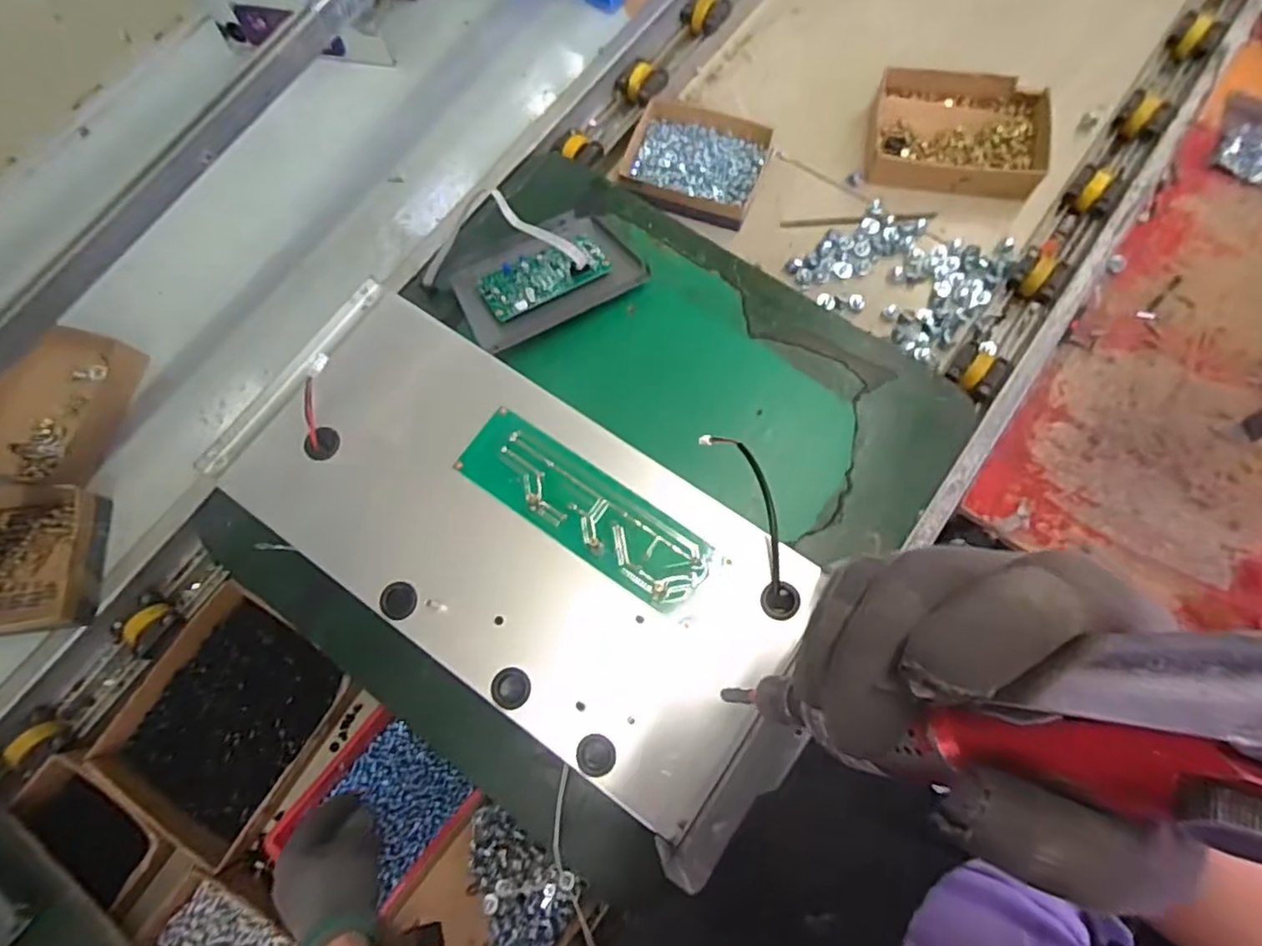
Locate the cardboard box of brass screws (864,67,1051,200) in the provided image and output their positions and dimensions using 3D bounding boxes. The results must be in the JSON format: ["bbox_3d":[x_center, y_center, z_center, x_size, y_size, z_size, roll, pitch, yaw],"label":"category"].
[{"bbox_3d":[0.421,-0.441,0.848,0.217,0.050,0.169,5,73,4],"label":"cardboard box of brass screws"}]

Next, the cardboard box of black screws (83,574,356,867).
[{"bbox_3d":[-0.395,0.243,0.641,0.182,0.046,0.217,26,76,10],"label":"cardboard box of black screws"}]

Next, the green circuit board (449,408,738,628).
[{"bbox_3d":[-0.029,0.026,0.463,0.201,0.008,0.060,33,76,11],"label":"green circuit board"}]

